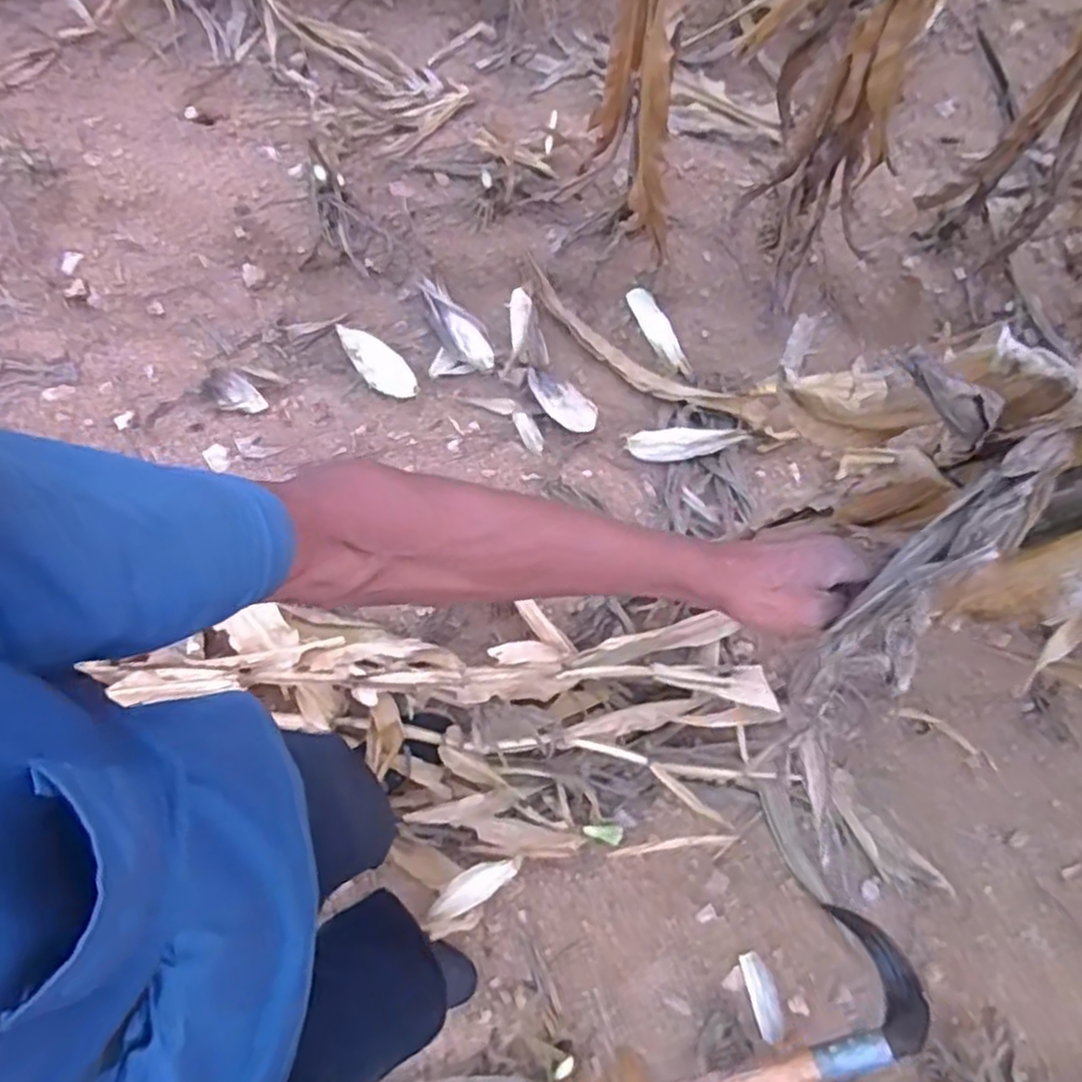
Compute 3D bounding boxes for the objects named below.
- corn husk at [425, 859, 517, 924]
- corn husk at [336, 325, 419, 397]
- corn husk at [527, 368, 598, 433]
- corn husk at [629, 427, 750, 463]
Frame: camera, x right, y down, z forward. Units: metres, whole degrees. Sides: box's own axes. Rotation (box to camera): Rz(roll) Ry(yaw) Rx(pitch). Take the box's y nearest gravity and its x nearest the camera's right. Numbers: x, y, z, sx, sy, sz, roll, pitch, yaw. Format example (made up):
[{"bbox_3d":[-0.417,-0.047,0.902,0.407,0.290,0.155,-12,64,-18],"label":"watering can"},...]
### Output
[{"bbox_3d":[-0.113,0.567,1.217,0.157,0.034,0.051,-22,74,-31],"label":"corn husk"},{"bbox_3d":[-0.347,-0.380,1.564,0.087,0.050,0.220,-39,80,-6],"label":"corn husk"},{"bbox_3d":[0.042,-0.291,1.529,0.184,0.053,0.083,41,82,9],"label":"corn husk"},{"bbox_3d":[0.289,-0.196,1.478,0.228,0.022,0.065,-2,74,19],"label":"corn husk"}]

